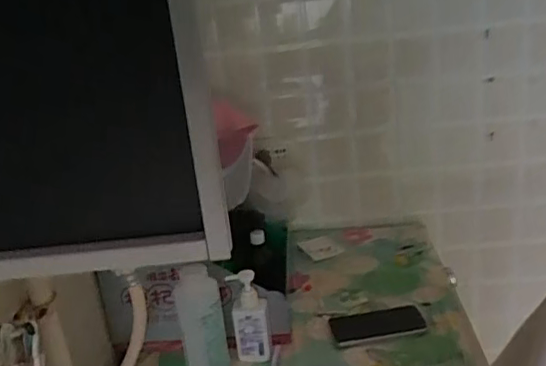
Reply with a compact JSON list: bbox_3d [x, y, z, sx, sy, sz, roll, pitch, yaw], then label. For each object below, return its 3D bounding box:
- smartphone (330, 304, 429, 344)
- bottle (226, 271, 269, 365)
[{"bbox_3d":[0.177,0.237,0.990,0.157,0.012,0.083,-7,21,-2],"label":"smartphone"},{"bbox_3d":[-0.038,0.207,0.925,0.055,0.152,0.042,-9,14,-5],"label":"bottle"}]

